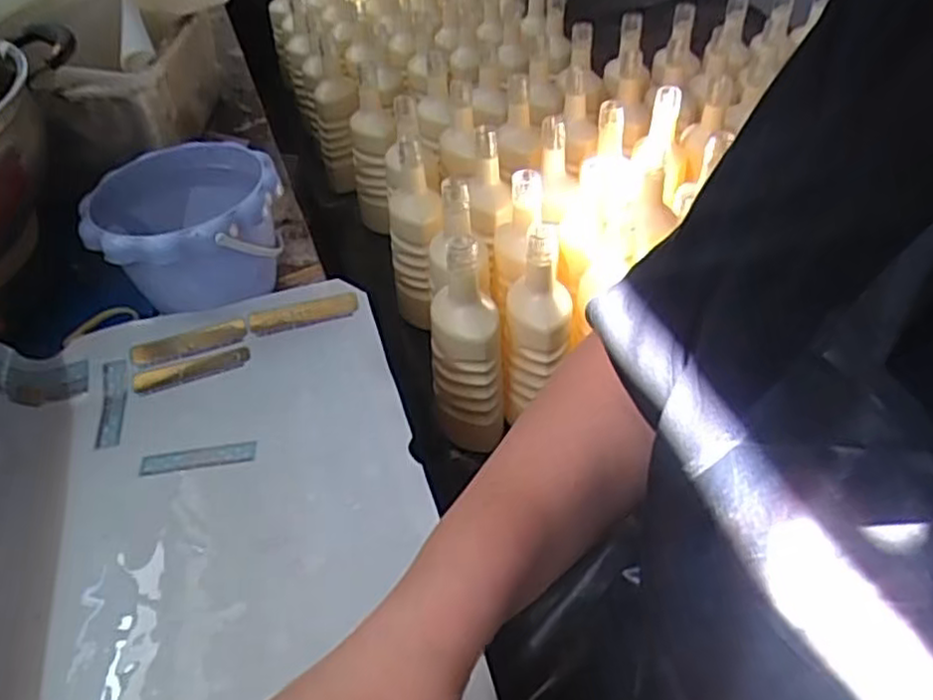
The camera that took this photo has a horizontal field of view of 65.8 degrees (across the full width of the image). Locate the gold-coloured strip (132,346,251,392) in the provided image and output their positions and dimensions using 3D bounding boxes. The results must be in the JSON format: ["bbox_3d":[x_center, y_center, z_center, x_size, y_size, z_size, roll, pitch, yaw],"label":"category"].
[{"bbox_3d":[-0.222,0.015,0.582,0.090,0.007,0.020,-18,46,-11],"label":"gold-coloured strip"}]

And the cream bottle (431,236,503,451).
[{"bbox_3d":[-0.002,0.006,0.753,0.071,0.251,0.060,-7,42,-5],"label":"cream bottle"}]

